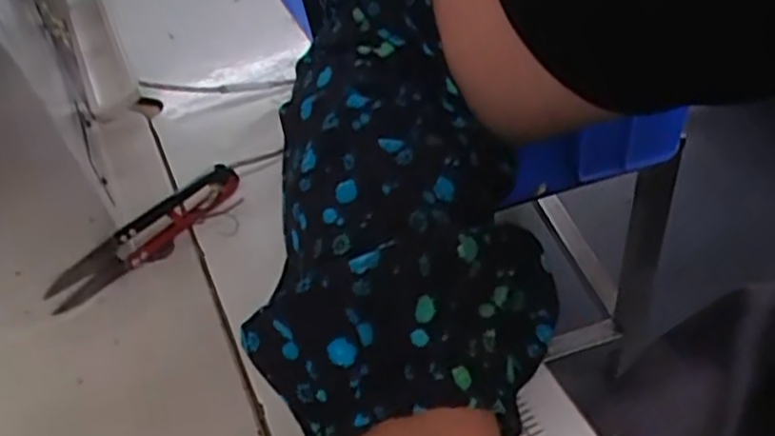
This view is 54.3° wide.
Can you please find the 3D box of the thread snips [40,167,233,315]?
[{"bbox_3d":[-0.115,0.010,0.365,0.009,0.025,0.103,28,56,31],"label":"thread snips"}]

